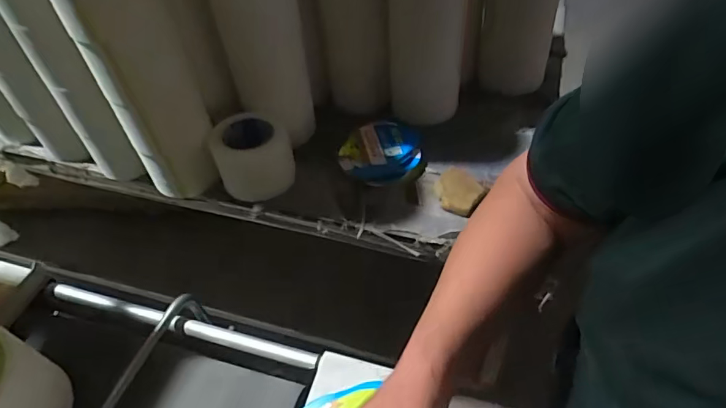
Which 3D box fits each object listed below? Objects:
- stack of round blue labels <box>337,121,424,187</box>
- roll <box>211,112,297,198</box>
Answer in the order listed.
[{"bbox_3d":[0.039,-0.094,0.859,0.159,0.035,0.135,-29,53,-20],"label":"stack of round blue labels"},{"bbox_3d":[-0.194,-0.083,0.832,0.127,0.126,0.118,-17,50,-11],"label":"roll"}]

